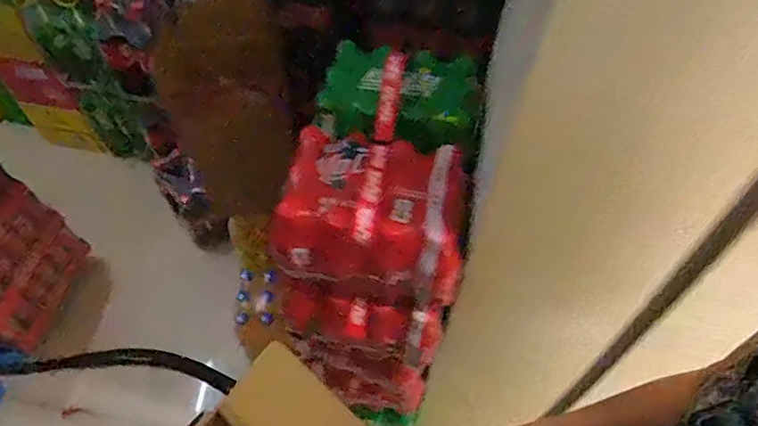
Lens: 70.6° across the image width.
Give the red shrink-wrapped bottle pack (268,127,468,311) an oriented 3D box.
[{"bbox_3d":[-0.004,-0.004,0.711,0.242,0.161,0.169,9,55,5],"label":"red shrink-wrapped bottle pack"}]

